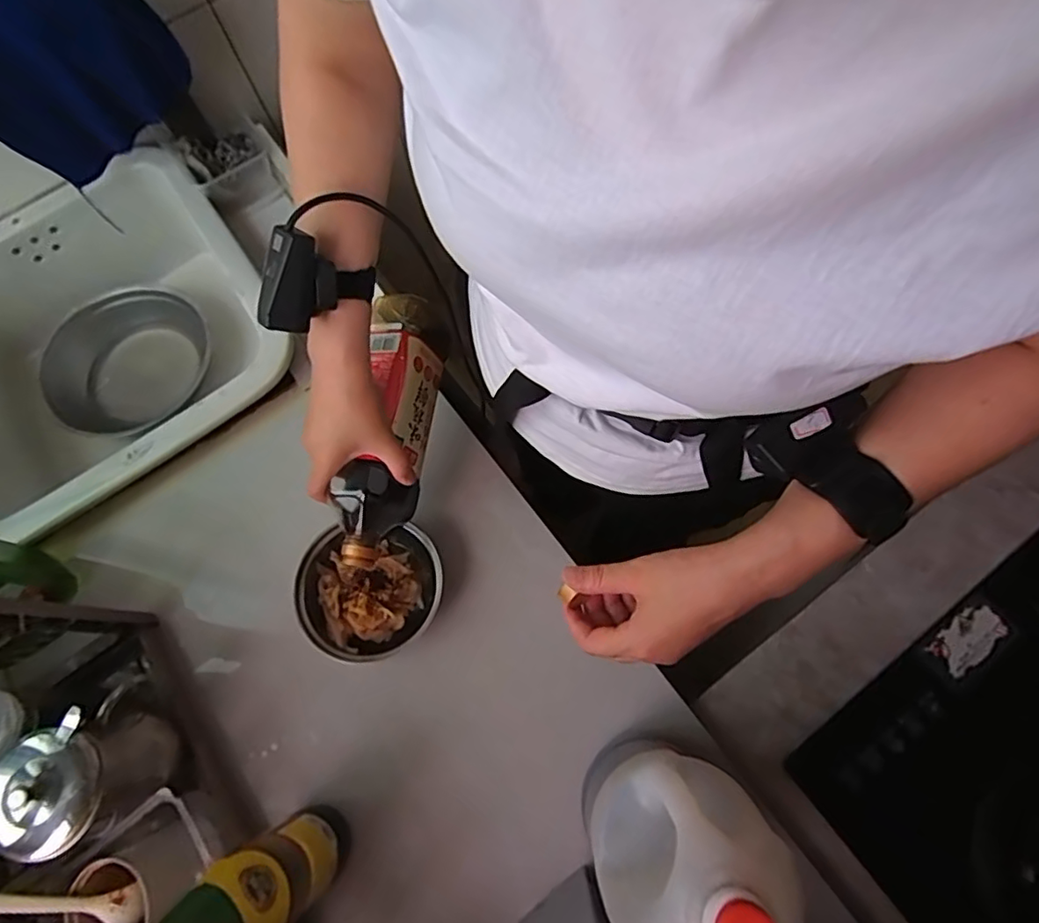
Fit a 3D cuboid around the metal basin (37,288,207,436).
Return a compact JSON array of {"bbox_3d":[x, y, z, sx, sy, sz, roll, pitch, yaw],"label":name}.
[{"bbox_3d":[-0.563,-0.144,0.827,0.230,0.068,0.221,-1,71,1],"label":"metal basin"}]

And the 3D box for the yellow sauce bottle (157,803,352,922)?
[{"bbox_3d":[-0.190,0.305,0.404,0.064,0.260,0.059,-1,71,1],"label":"yellow sauce bottle"}]

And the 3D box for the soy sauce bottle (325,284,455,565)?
[{"bbox_3d":[-0.126,-0.037,0.549,0.075,0.069,0.269,9,75,5],"label":"soy sauce bottle"}]

